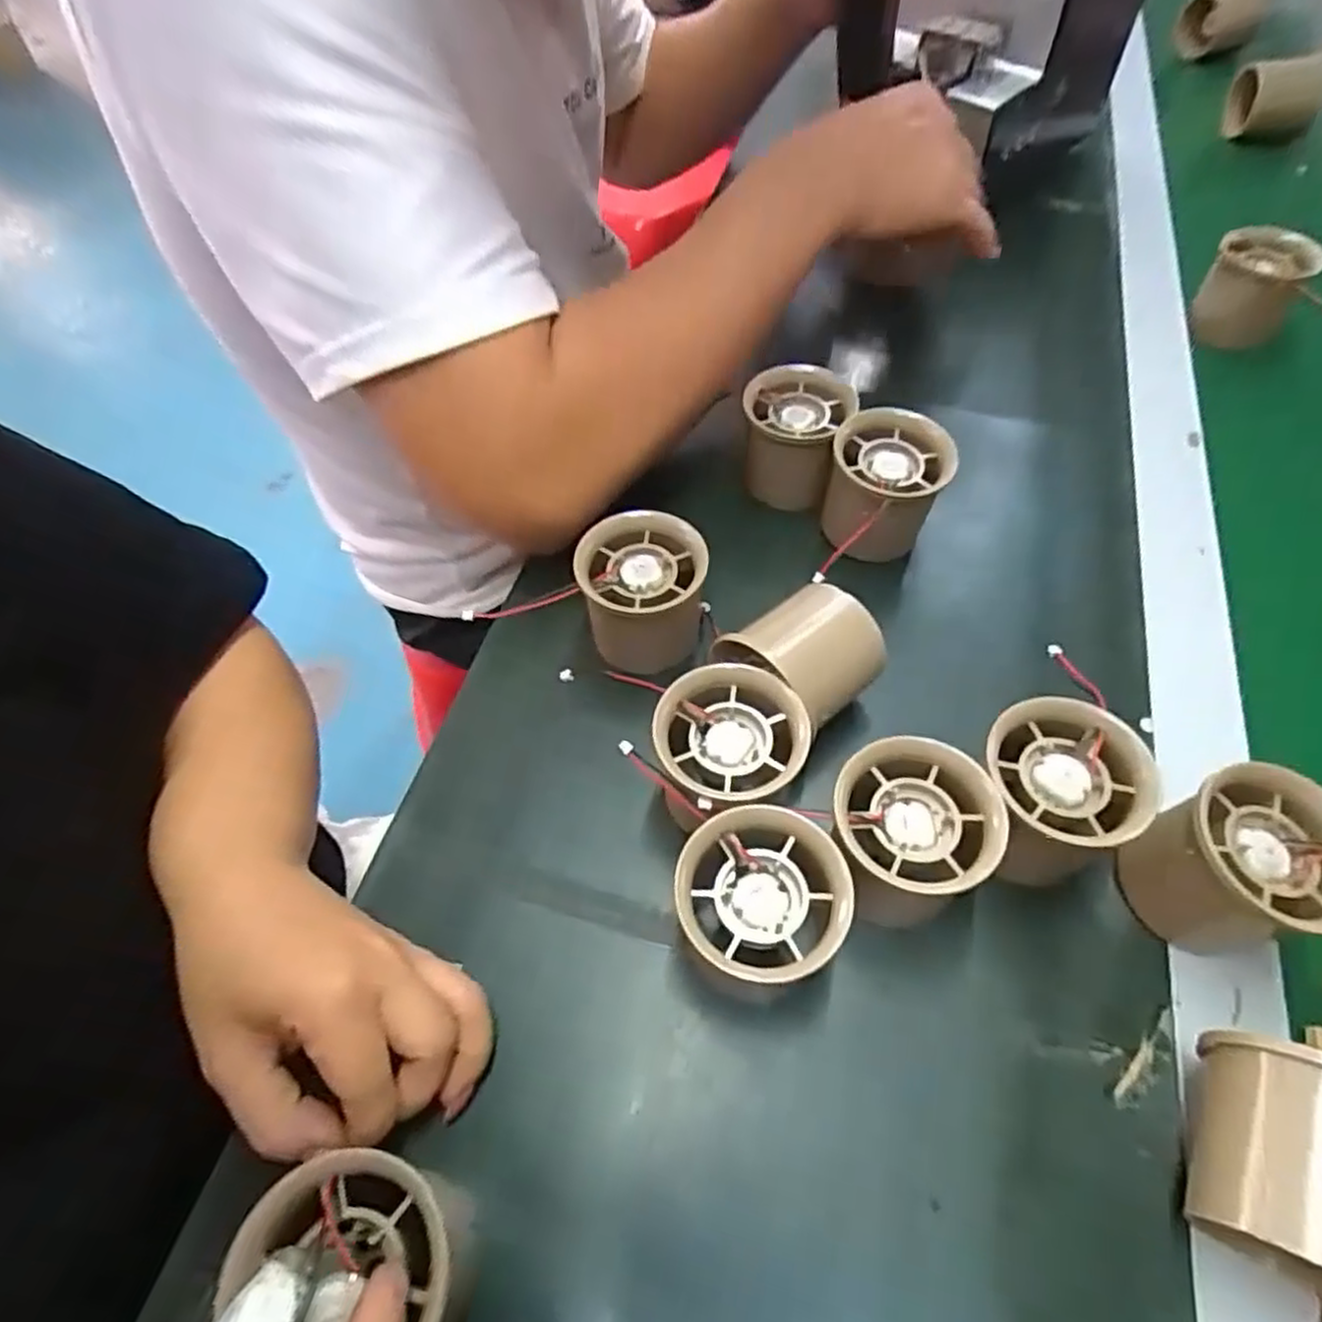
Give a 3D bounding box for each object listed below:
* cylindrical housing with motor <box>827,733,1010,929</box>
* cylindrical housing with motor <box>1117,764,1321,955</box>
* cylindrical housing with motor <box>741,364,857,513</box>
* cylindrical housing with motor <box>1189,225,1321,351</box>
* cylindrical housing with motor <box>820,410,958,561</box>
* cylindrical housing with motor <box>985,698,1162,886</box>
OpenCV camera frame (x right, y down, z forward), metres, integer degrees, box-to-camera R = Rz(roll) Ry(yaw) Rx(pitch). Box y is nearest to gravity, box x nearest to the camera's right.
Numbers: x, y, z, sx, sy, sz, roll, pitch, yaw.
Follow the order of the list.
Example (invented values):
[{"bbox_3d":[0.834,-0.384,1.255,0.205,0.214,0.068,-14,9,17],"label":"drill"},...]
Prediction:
[{"bbox_3d":[0.087,0.063,0.276,0.052,0.052,0.053,-1,56,1],"label":"cylindrical housing with motor"},{"bbox_3d":[0.200,0.073,0.266,0.054,0.053,0.051,-1,56,1],"label":"cylindrical housing with motor"},{"bbox_3d":[0.068,-0.113,0.403,0.051,0.060,0.052,-1,56,1],"label":"cylindrical housing with motor"},{"bbox_3d":[0.369,-0.232,0.482,0.053,0.056,0.051,32,62,21],"label":"cylindrical housing with motor"},{"bbox_3d":[0.107,-0.082,0.373,0.052,0.055,0.058,23,60,16],"label":"cylindrical housing with motor"},{"bbox_3d":[0.142,0.048,0.279,0.048,0.056,0.052,-1,56,1],"label":"cylindrical housing with motor"}]

